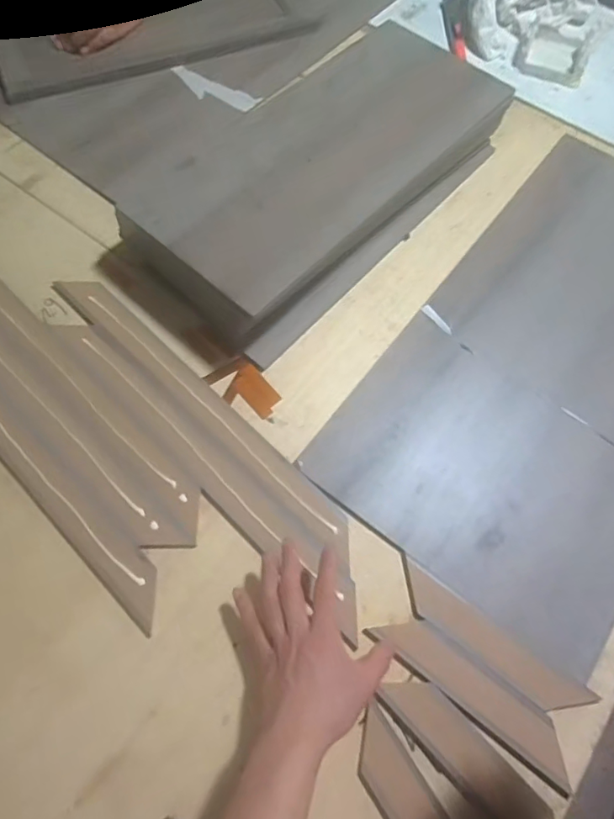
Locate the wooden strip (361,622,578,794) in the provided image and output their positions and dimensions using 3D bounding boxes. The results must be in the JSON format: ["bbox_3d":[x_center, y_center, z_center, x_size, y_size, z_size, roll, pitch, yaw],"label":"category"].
[{"bbox_3d":[0.162,0.270,0.505,0.208,0.004,0.048,36,68,13],"label":"wooden strip"}]

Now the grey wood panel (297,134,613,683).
[{"bbox_3d":[0.347,-0.085,0.669,0.363,0.021,0.702,36,68,13],"label":"grey wood panel"}]

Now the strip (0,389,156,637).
[{"bbox_3d":[-0.323,0.042,0.587,0.484,0.008,0.048,42,70,15],"label":"strip"}]

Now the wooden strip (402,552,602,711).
[{"bbox_3d":[0.179,0.230,0.522,0.208,0.008,0.042,35,68,13],"label":"wooden strip"}]

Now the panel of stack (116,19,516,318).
[{"bbox_3d":[0.034,-0.352,0.695,0.227,0.025,0.537,42,68,7],"label":"panel of stack"}]

